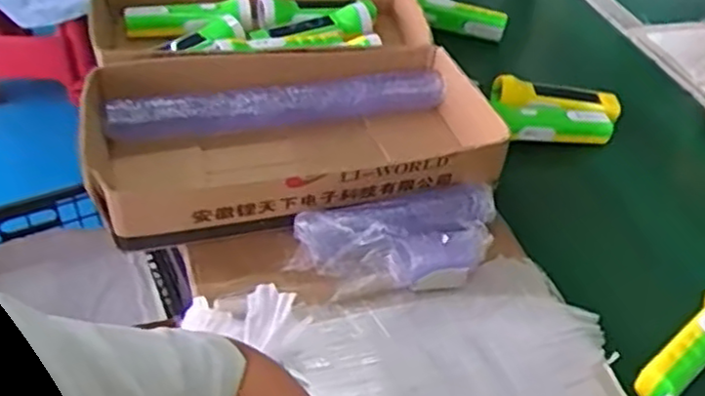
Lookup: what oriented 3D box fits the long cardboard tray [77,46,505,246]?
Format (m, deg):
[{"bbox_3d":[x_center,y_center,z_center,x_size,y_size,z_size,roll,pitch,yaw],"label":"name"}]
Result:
[{"bbox_3d":[-0.056,-0.068,0.776,0.427,0.084,0.217,-8,46,-15],"label":"long cardboard tray"}]

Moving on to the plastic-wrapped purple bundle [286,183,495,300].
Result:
[{"bbox_3d":[0.049,0.041,0.699,0.215,0.046,0.102,-8,46,-15],"label":"plastic-wrapped purple bundle"}]

